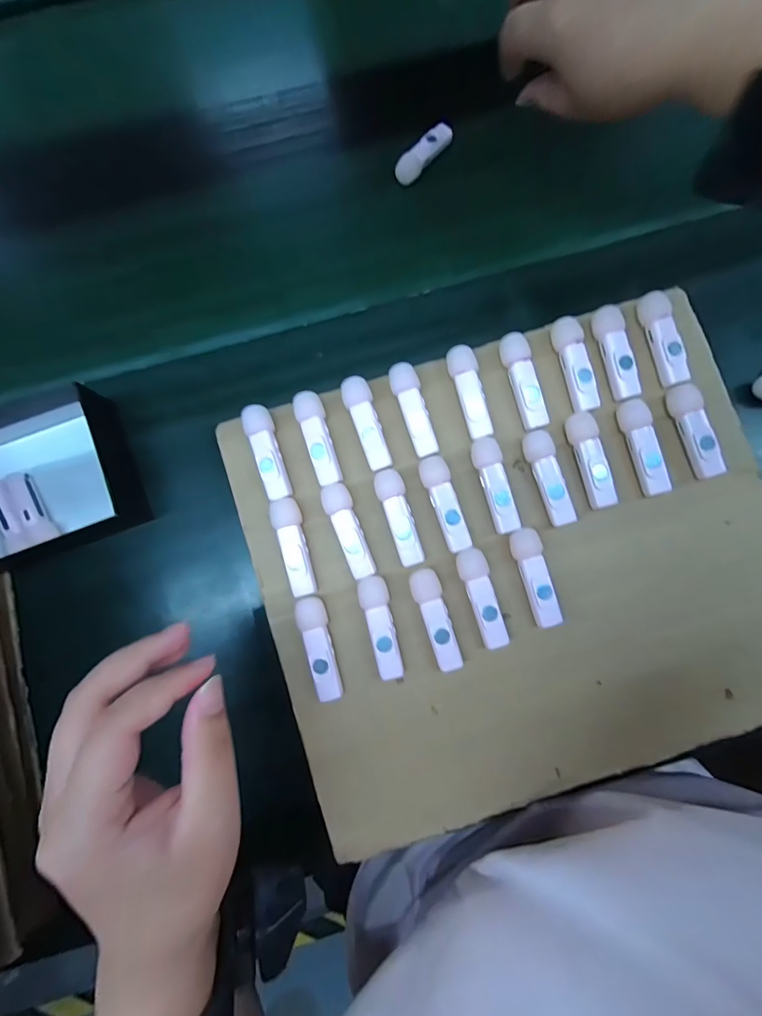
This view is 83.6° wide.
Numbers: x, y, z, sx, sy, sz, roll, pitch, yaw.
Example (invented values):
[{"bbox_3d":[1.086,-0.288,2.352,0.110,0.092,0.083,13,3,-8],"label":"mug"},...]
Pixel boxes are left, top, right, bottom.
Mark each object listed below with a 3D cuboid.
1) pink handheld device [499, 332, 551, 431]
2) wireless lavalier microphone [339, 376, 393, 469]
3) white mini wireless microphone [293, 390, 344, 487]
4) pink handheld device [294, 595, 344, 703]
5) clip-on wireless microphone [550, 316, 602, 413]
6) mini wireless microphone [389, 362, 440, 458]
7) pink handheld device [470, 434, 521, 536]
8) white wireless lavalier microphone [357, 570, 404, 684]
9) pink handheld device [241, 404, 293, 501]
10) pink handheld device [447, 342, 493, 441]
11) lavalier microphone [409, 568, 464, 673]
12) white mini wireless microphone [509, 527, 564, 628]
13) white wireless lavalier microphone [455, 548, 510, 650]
[{"bbox_3d":[0.098,-0.086,0.291,0.016,0.017,0.065,-16,78,-2],"label":"pink handheld device"},{"bbox_3d":[-0.009,-0.057,0.286,0.018,0.014,0.063,-19,78,-3],"label":"wireless lavalier microphone"},{"bbox_3d":[-0.042,-0.046,0.286,0.018,0.016,0.063,-17,78,-2],"label":"white mini wireless microphone"},{"bbox_3d":[-0.039,0.090,0.275,0.018,0.019,0.064,-17,78,-2],"label":"pink handheld device"},{"bbox_3d":[0.134,-0.098,0.292,0.016,0.018,0.065,-14,78,-2],"label":"clip-on wireless microphone"},{"bbox_3d":[0.023,-0.066,0.289,0.018,0.019,0.063,-19,78,-3],"label":"mini wireless microphone"},{"bbox_3d":[0.076,-0.015,0.284,0.018,0.011,0.064,-13,78,-1],"label":"pink handheld device"},{"bbox_3d":[0.001,0.077,0.278,0.018,0.019,0.064,-15,78,-2],"label":"white wireless lavalier microphone"},{"bbox_3d":[-0.076,-0.036,0.285,0.018,0.019,0.064,-16,78,-2],"label":"pink handheld device"},{"bbox_3d":[0.060,-0.078,0.292,0.018,0.020,0.062,-13,78,-1],"label":"pink handheld device"},{"bbox_3d":[0.035,0.072,0.278,0.018,0.019,0.064,-16,78,-2],"label":"lavalier microphone"},{"bbox_3d":[0.100,0.045,0.279,0.017,0.016,0.063,-15,78,-2],"label":"white mini wireless microphone"},{"bbox_3d":[0.066,0.059,0.279,0.019,0.018,0.063,-19,78,-3],"label":"white wireless lavalier microphone"}]

